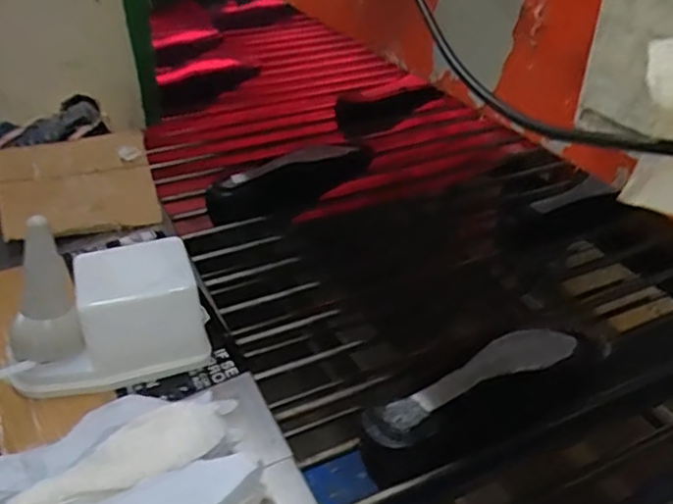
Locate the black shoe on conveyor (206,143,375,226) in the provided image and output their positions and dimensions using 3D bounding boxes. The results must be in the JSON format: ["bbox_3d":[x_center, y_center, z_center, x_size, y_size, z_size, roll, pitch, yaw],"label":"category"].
[{"bbox_3d":[-0.060,-0.124,1.033,0.290,0.084,0.078,-20,39,-26],"label":"black shoe on conveyor"}]

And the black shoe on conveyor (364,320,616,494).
[{"bbox_3d":[0.150,0.149,0.644,0.268,0.075,0.077,-19,39,-25],"label":"black shoe on conveyor"}]

